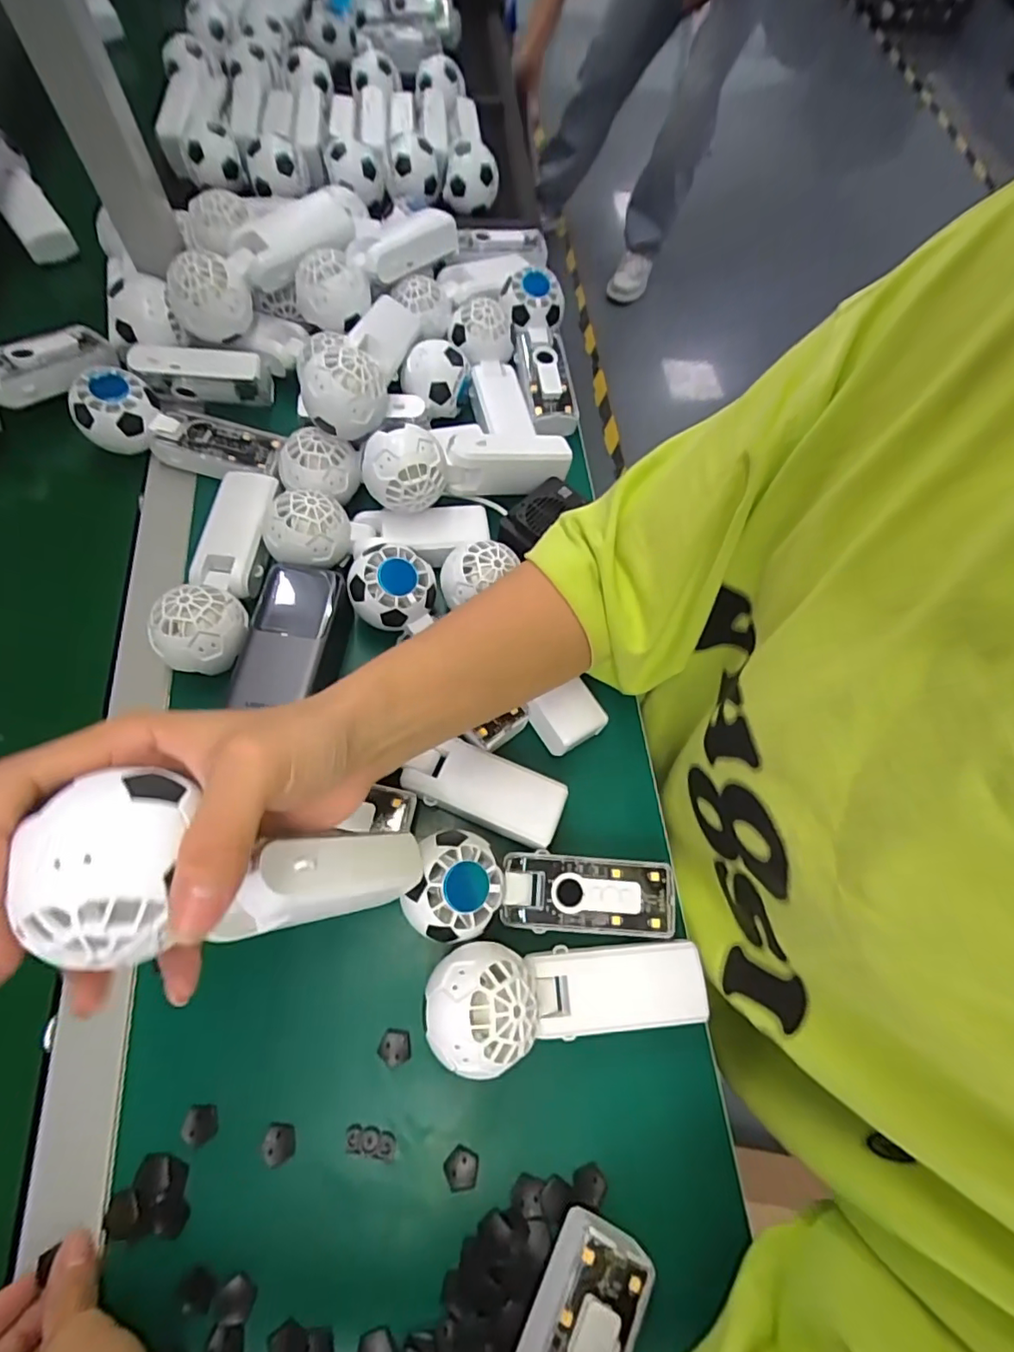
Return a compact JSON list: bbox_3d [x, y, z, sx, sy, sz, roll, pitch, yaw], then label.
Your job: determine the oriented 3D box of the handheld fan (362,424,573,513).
[{"bbox_3d":[-0.028,-0.168,0.448,0.170,0.052,0.053,-13,71,-27],"label":"handheld fan"}]

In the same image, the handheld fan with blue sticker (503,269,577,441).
[{"bbox_3d":[0.033,-0.308,0.529,0.058,0.046,0.167,-6,68,-6],"label":"handheld fan with blue sticker"}]

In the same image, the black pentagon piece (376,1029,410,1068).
[{"bbox_3d":[-0.068,0.225,0.338,0.019,0.005,0.018,0,67,-4],"label":"black pentagon piece"}]

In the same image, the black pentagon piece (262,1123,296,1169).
[{"bbox_3d":[-0.128,0.263,0.314,0.017,0.004,0.020,2,67,-3],"label":"black pentagon piece"}]

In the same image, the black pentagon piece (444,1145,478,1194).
[{"bbox_3d":[-0.026,0.280,0.317,0.019,0.005,0.020,10,67,0],"label":"black pentagon piece"}]

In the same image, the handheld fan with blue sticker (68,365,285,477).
[{"bbox_3d":[-0.265,-0.208,0.463,0.161,0.048,0.065,14,67,2],"label":"handheld fan with blue sticker"}]

